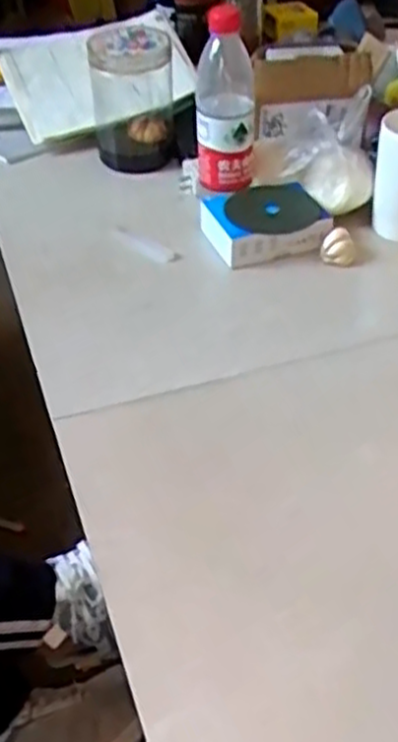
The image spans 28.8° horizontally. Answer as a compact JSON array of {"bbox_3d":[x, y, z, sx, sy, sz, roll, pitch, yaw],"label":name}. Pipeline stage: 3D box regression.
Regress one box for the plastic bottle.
[{"bbox_3d":[0.028,-0.285,0.835,0.064,0.186,0.059,0,42,0],"label":"plastic bottle"}]

